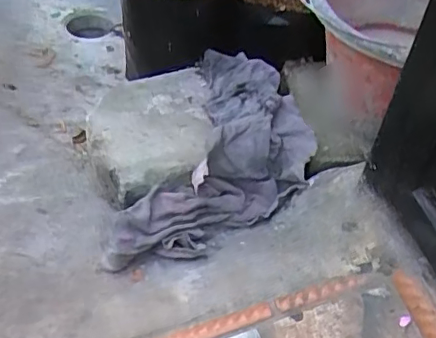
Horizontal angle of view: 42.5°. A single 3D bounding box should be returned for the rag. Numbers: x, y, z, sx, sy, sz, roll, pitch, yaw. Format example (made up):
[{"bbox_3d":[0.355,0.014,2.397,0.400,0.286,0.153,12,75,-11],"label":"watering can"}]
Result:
[{"bbox_3d":[0.015,-0.017,0.650,0.176,0.077,0.325,17,49,9],"label":"rag"}]

